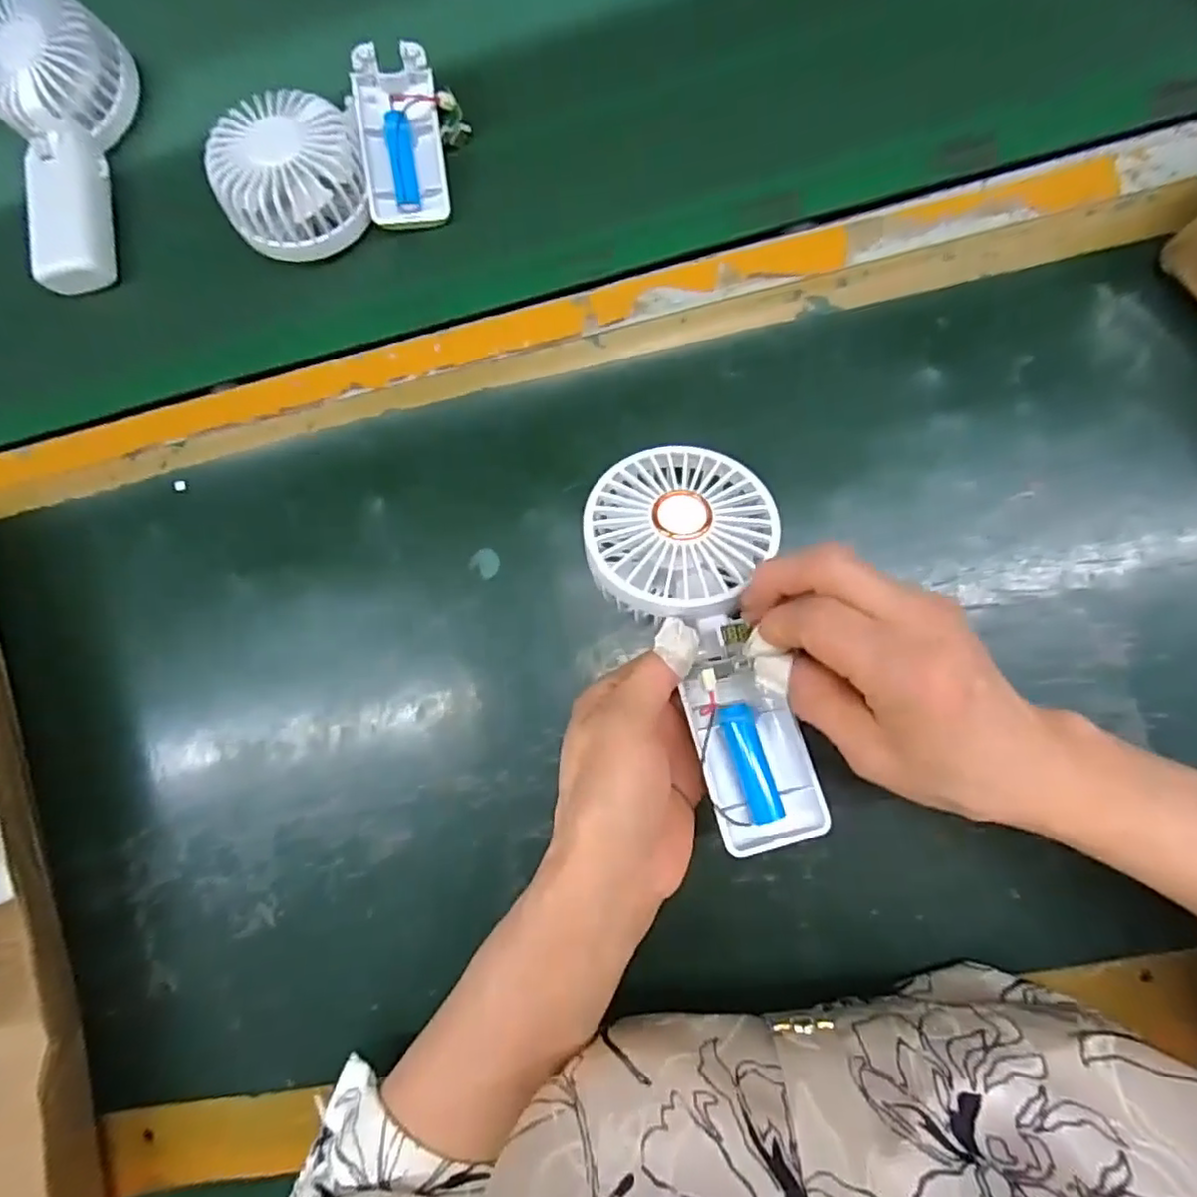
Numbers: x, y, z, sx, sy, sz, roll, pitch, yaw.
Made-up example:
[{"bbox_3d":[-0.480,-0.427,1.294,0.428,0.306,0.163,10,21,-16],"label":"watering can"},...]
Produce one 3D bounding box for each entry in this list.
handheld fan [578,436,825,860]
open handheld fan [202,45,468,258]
[{"bbox_3d":[0.050,0.014,0.278,0.080,0.030,0.179,-16,79,6],"label":"handheld fan"},{"bbox_3d":[-0.146,-0.255,0.369,0.135,0.052,0.085,-17,84,6],"label":"open handheld fan"}]

